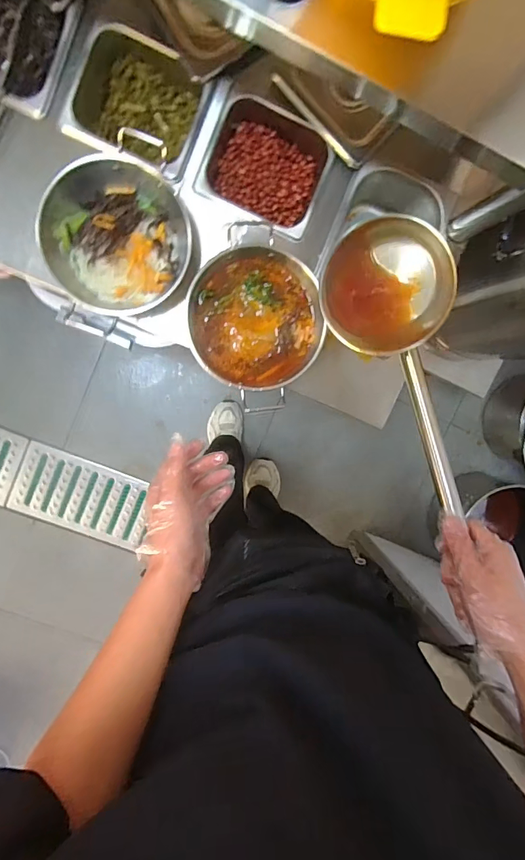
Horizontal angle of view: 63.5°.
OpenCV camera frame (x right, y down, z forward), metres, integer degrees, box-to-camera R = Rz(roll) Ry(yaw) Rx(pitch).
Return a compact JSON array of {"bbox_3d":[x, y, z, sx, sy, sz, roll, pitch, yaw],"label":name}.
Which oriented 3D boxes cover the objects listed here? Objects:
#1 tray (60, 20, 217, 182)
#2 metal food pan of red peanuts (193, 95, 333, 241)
[{"bbox_3d":[-0.172,-0.450,0.606,0.175,0.088,0.156,20,93,-6],"label":"tray"},{"bbox_3d":[0.008,-0.383,0.624,0.170,0.063,0.165,24,95,-8],"label":"metal food pan of red peanuts"}]

